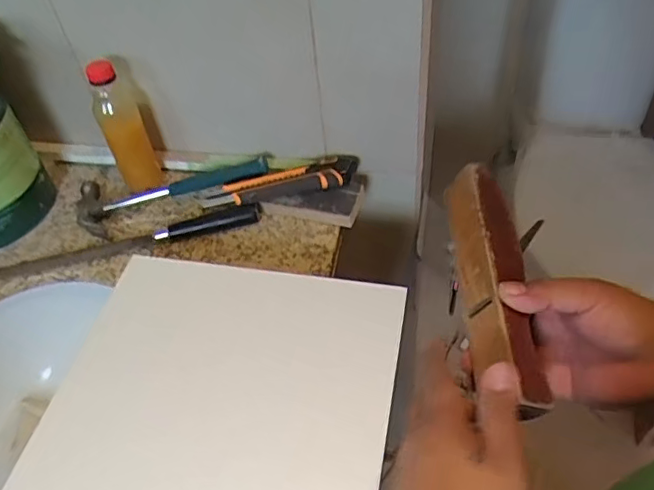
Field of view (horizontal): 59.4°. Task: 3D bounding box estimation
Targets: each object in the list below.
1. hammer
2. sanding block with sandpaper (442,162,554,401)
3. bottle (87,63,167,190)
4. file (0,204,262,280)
[{"bbox_3d":[-0.203,-0.081,0.752,0.248,0.035,0.092,-16,48,-8],"label":"hammer"},{"bbox_3d":[0.124,0.025,0.430,0.041,0.048,0.191,-7,60,0],"label":"sanding block with sandpaper"},{"bbox_3d":[-0.259,-0.151,0.728,0.051,0.177,0.063,-24,50,-15],"label":"bottle"},{"bbox_3d":[-0.241,-0.007,0.699,0.322,0.026,0.024,-12,48,-4],"label":"file"}]

